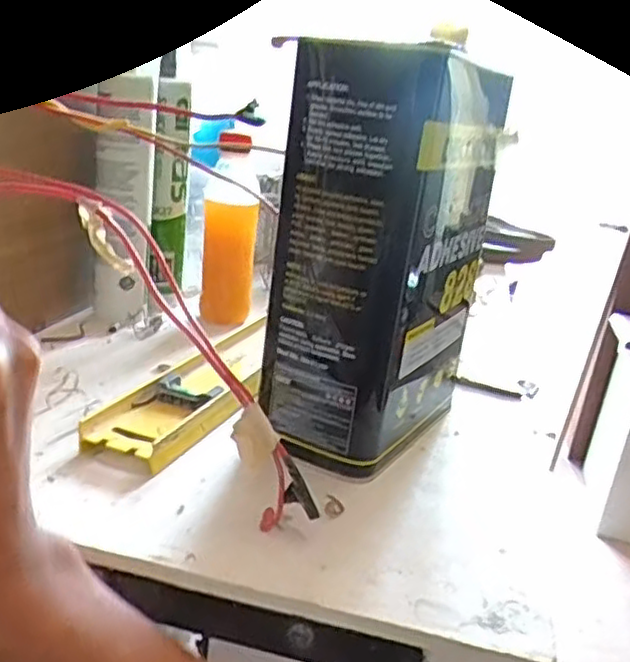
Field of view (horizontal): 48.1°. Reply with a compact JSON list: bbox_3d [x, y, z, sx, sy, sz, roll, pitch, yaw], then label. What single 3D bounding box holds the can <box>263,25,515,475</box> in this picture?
[{"bbox_3d":[0.048,-0.048,0.456,0.086,0.239,0.155,18,23,27],"label":"can"}]

